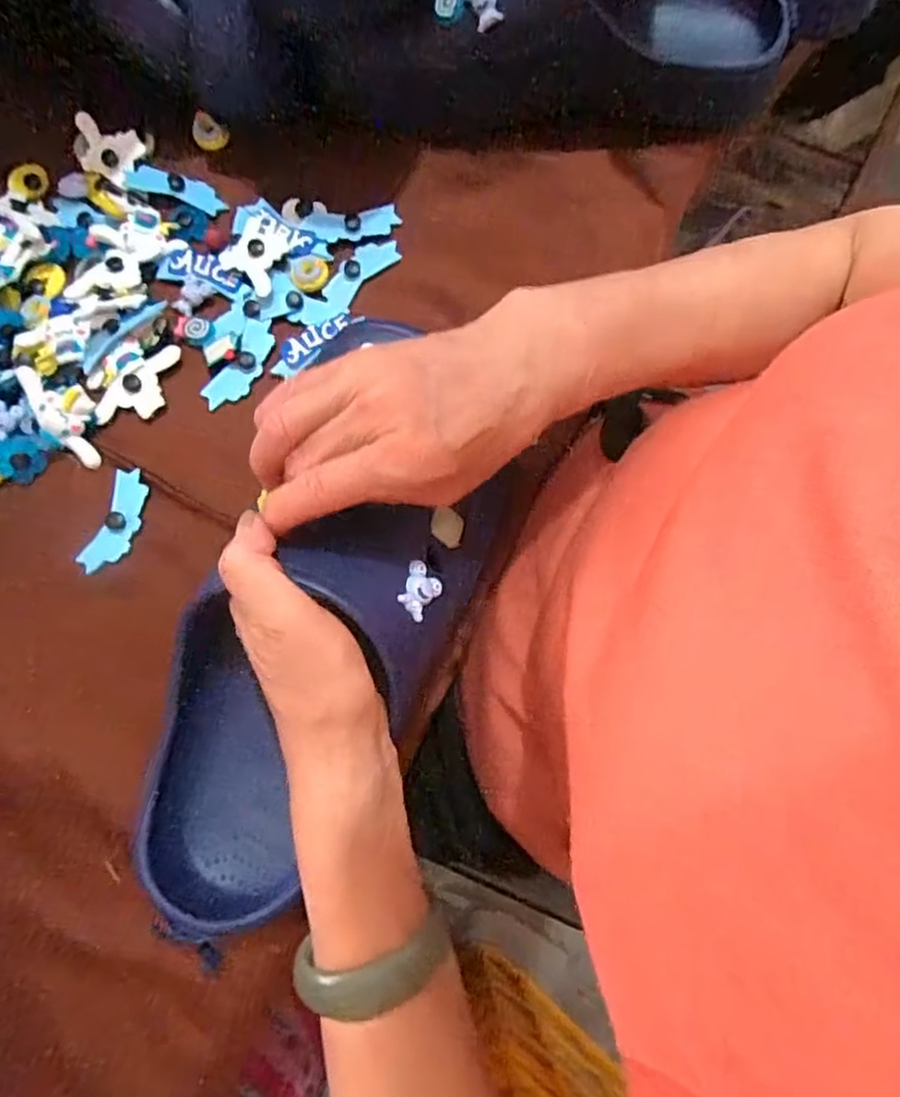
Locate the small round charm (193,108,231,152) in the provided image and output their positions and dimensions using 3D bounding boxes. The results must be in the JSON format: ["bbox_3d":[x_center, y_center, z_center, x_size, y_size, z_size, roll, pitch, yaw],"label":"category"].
[{"bbox_3d":[-0.161,-0.281,0.439,0.024,0.023,0.009,15,60,-25],"label":"small round charm"}]

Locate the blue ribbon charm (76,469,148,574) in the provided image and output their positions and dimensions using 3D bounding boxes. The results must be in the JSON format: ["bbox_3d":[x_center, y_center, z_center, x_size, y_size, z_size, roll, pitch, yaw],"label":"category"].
[{"bbox_3d":[-0.191,-0.016,0.375,0.023,0.007,0.061,16,77,3],"label":"blue ribbon charm"}]

